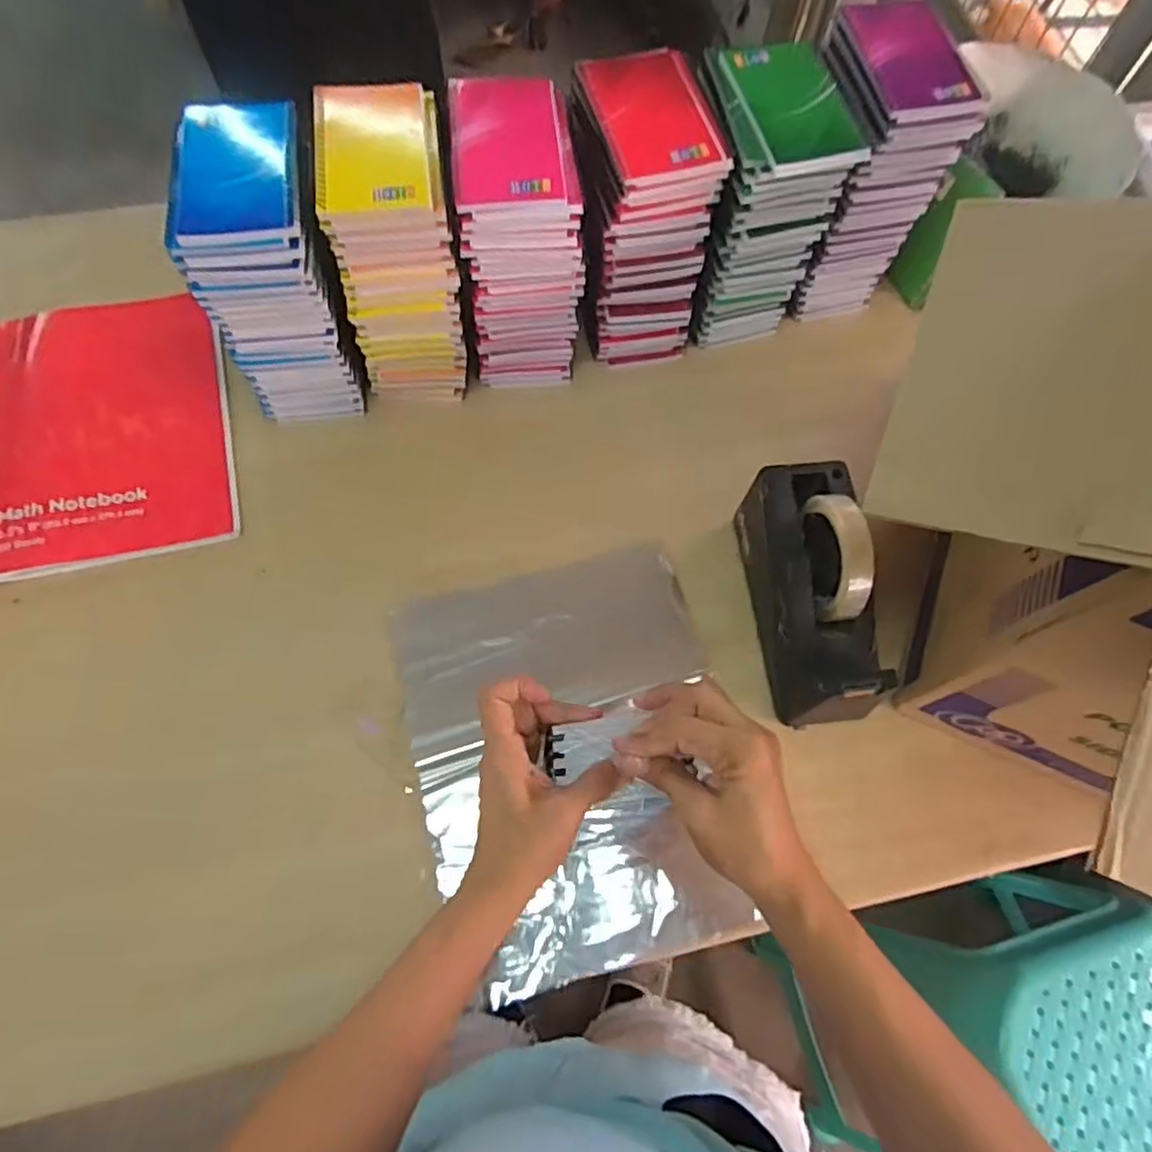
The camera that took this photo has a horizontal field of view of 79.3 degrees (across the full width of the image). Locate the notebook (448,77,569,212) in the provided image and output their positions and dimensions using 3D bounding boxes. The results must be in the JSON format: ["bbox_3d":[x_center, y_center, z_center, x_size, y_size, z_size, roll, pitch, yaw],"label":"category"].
[{"bbox_3d":[-0.055,-0.346,0.552,0.086,0.012,0.142,-5,69,-5],"label":"notebook"}]

